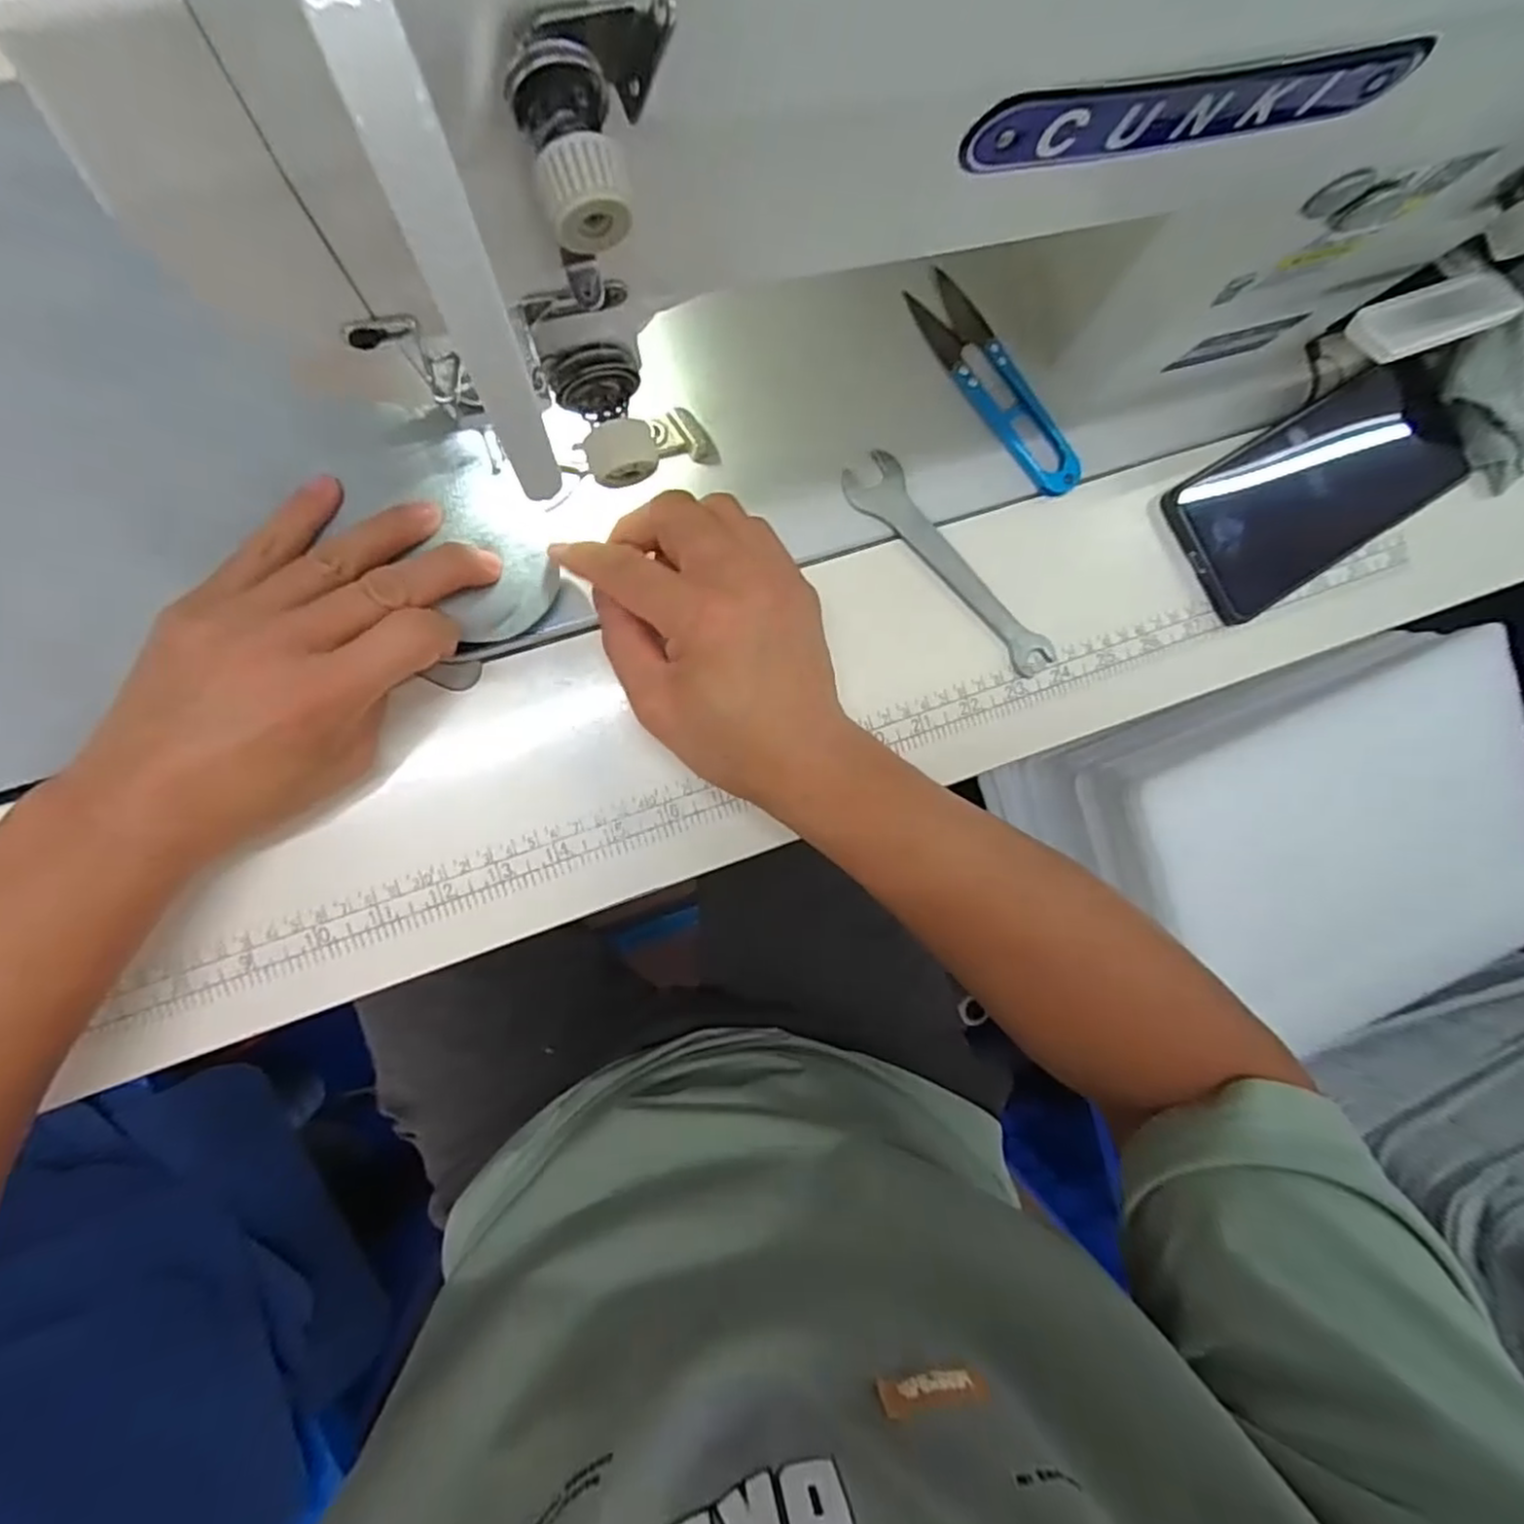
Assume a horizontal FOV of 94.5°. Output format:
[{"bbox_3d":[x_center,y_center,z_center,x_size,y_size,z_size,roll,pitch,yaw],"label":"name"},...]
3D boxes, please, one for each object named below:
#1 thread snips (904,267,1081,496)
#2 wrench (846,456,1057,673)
[{"bbox_3d":[0.112,-0.179,0.337,0.029,0.005,0.117,-38,95,-7],"label":"thread snips"},{"bbox_3d":[0.090,-0.093,0.337,0.027,0.004,0.130,-43,96,-6],"label":"wrench"}]

